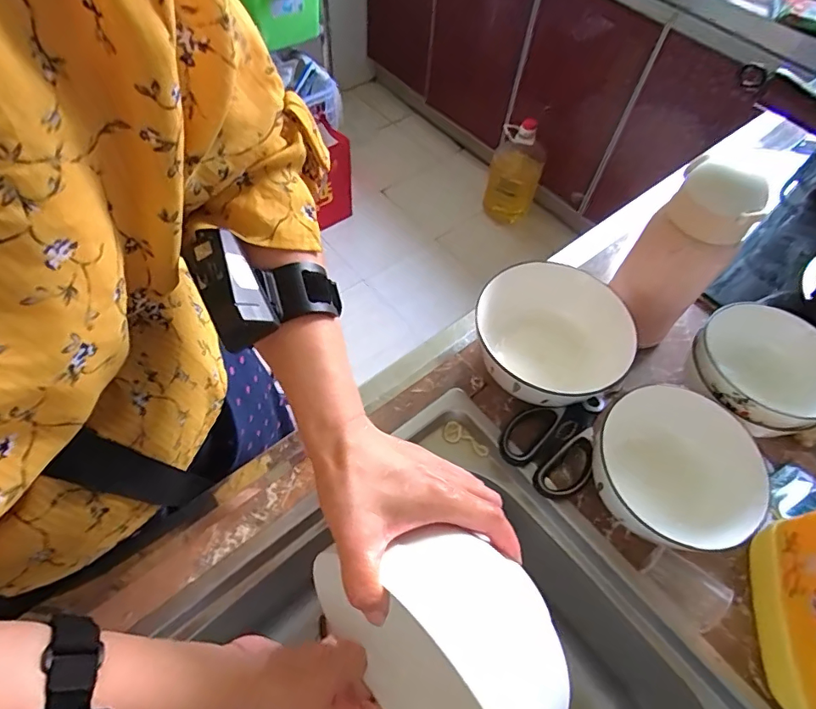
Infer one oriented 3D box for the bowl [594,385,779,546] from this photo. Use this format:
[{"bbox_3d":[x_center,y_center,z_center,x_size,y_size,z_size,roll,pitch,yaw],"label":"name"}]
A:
[{"bbox_3d":[0.231,0.104,0.436,0.141,0.071,0.131,2,58,-3],"label":"bowl"}]

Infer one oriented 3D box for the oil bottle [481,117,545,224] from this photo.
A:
[{"bbox_3d":[0.358,-0.599,1.674,0.169,0.335,0.203,20,59,8],"label":"oil bottle"}]

